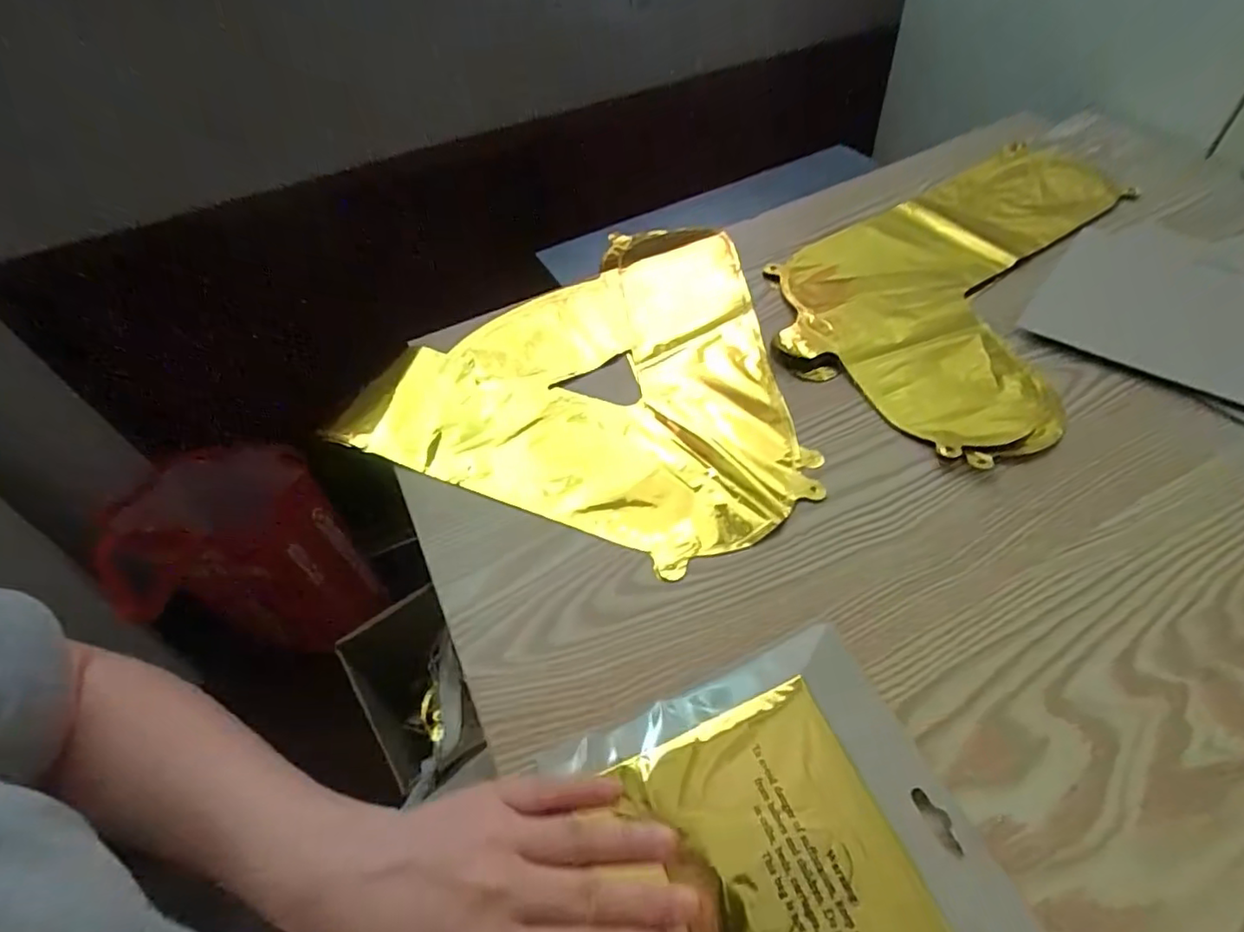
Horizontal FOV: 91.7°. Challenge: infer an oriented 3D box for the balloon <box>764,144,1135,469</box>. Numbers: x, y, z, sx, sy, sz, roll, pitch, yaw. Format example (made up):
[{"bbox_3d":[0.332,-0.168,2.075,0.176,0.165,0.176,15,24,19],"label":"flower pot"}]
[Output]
[{"bbox_3d":[0.310,-0.169,0.509,0.412,0.010,0.238,-35,55,-22],"label":"balloon"}]

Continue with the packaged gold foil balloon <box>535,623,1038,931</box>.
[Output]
[{"bbox_3d":[0.068,0.181,0.245,0.167,0.014,0.191,-20,51,-11],"label":"packaged gold foil balloon"}]

